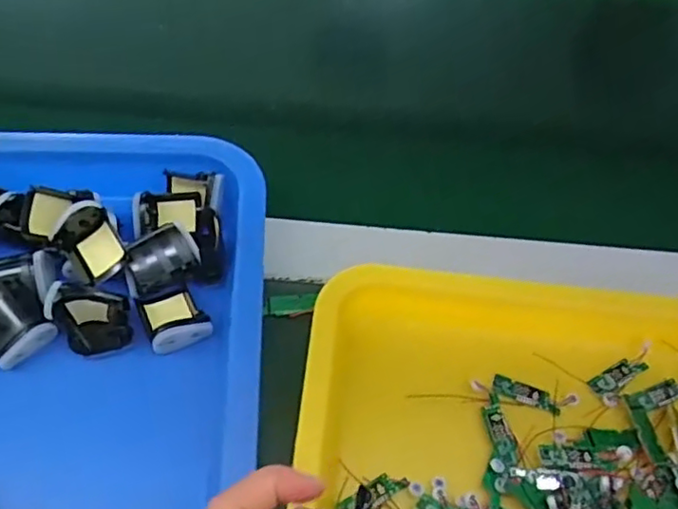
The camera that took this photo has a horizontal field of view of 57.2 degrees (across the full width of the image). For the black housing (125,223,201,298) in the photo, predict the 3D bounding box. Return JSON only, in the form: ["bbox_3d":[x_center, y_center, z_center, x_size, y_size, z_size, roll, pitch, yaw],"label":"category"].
[{"bbox_3d":[-0.109,0.007,0.384,0.043,0.031,0.028,-31,64,-22],"label":"black housing"}]

